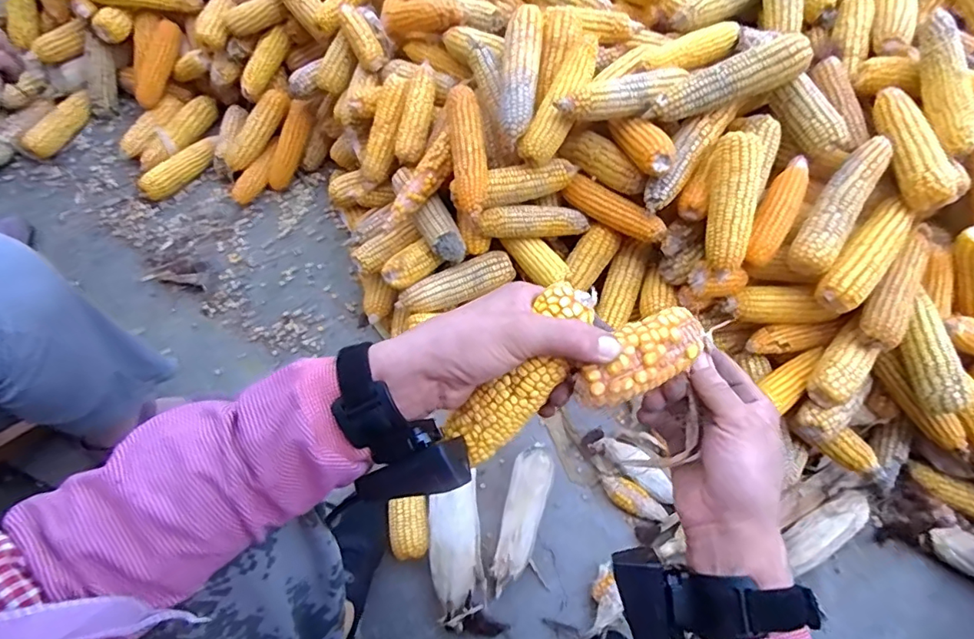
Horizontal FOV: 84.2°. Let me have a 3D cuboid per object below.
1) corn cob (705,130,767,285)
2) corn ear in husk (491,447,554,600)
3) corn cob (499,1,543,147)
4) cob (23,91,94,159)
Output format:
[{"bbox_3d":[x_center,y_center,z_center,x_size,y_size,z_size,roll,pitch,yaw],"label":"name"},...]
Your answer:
[{"bbox_3d":[0.298,-0.138,0.658,0.057,0.048,0.169,4,96,1],"label":"corn cob"},{"bbox_3d":[0.050,0.281,0.770,0.056,0.056,0.212,16,69,6],"label":"corn ear in husk"},{"bbox_3d":[0.044,-0.321,0.706,0.050,0.053,0.192,6,68,2],"label":"corn cob"},{"bbox_3d":[-0.843,-0.386,1.060,0.058,0.044,0.153,28,71,10],"label":"cob"}]

